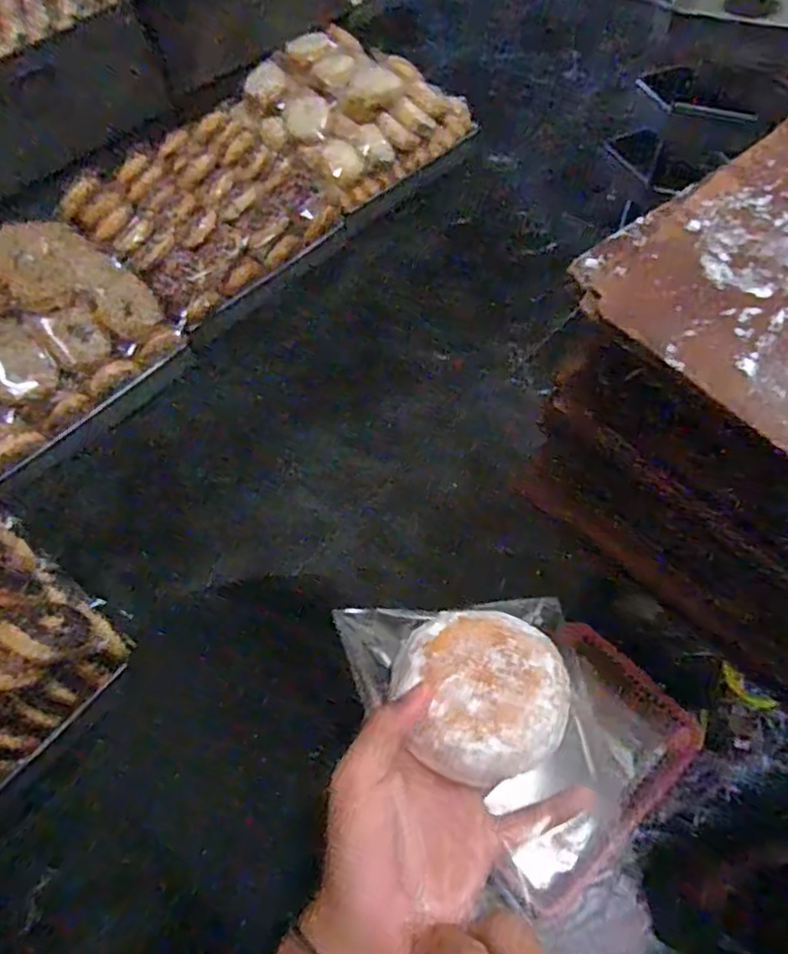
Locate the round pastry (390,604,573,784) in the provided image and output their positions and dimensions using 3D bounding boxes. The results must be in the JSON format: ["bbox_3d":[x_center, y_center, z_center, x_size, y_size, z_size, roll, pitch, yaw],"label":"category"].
[{"bbox_3d":[0.045,0.109,0.334,0.084,0.028,0.084,3,45,-3],"label":"round pastry"}]

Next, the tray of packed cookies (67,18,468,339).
[{"bbox_3d":[-0.236,-0.638,1.306,0.361,0.158,0.761,38,69,23],"label":"tray of packed cookies"}]

